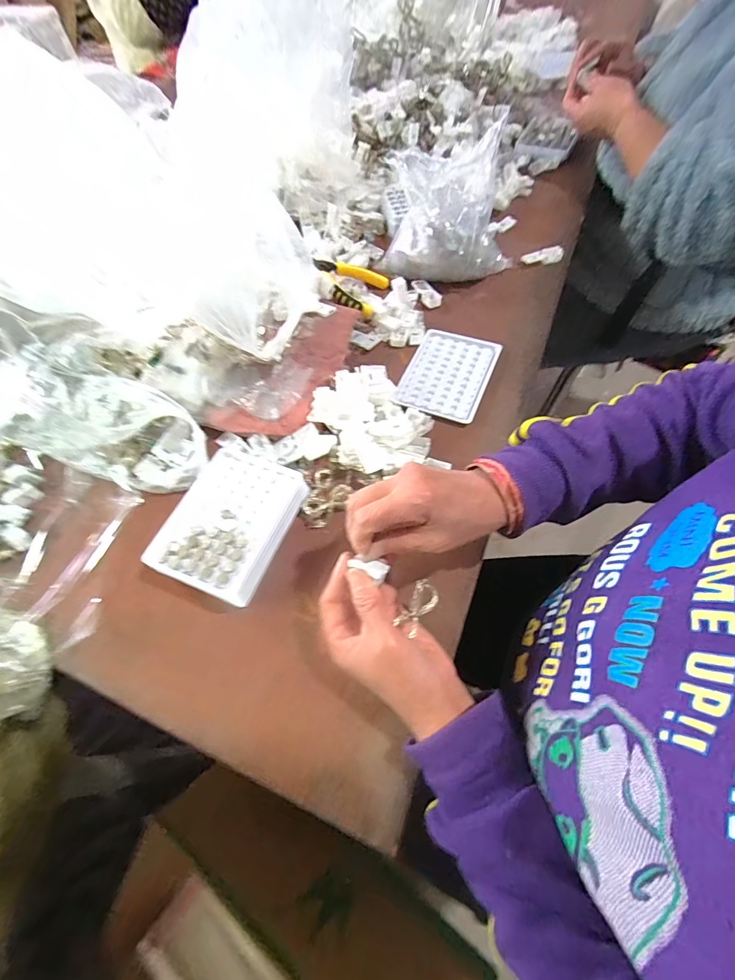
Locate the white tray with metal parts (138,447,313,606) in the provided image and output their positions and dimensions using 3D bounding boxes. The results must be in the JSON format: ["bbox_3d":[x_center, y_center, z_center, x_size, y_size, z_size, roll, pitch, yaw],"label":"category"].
[{"bbox_3d":[-0.126,0.024,0.387,0.107,0.027,0.144,19,62,10],"label":"white tray with metal parts"}]

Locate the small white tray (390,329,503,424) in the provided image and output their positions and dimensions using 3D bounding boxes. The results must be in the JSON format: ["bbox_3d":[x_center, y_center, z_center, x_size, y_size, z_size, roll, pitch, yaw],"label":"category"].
[{"bbox_3d":[0.095,-0.138,0.484,0.097,0.013,0.127,22,63,12],"label":"small white tray"}]

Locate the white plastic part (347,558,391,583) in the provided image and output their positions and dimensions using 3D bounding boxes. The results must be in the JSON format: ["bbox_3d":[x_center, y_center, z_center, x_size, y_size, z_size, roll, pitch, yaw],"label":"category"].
[{"bbox_3d":[0.001,0.058,0.301,0.028,0.005,0.015,19,62,6],"label":"white plastic part"}]

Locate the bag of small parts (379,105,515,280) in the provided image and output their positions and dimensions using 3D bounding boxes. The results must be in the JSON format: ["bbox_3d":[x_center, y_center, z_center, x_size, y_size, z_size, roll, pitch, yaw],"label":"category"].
[{"bbox_3d":[0.111,-0.358,0.535,0.173,0.134,0.102,7,62,6],"label":"bag of small parts"}]

